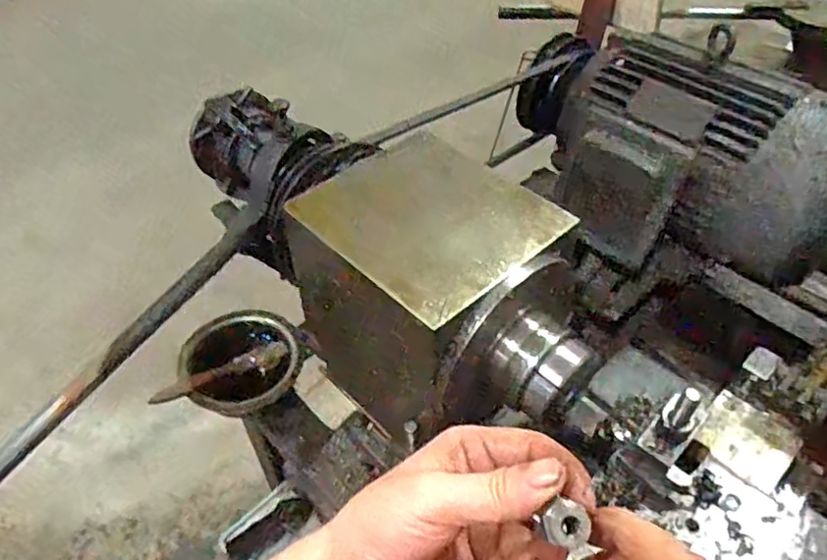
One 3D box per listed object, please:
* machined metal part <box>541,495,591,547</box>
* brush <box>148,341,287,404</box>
[{"bbox_3d":[0.058,0.092,0.230,0.017,0.006,0.015,-33,54,-28],"label":"machined metal part"},{"bbox_3d":[-0.206,0.103,0.661,0.143,0.028,0.021,-25,51,-22],"label":"brush"}]

